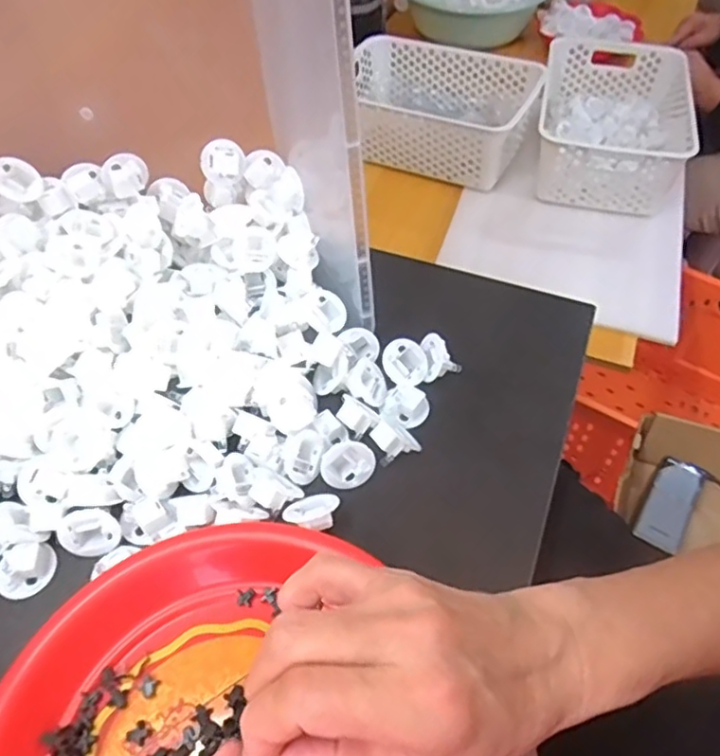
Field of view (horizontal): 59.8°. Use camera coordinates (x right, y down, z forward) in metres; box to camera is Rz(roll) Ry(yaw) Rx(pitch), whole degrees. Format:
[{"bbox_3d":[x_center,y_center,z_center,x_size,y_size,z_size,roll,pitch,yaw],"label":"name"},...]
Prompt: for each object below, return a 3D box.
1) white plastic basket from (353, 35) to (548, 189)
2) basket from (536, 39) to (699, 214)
[{"bbox_3d":[0.117,-0.435,1.009,0.314,0.107,0.212,18,55,13],"label":"white plastic basket"},{"bbox_3d":[0.389,-0.405,0.981,0.206,0.123,0.320,9,54,7],"label":"basket"}]

